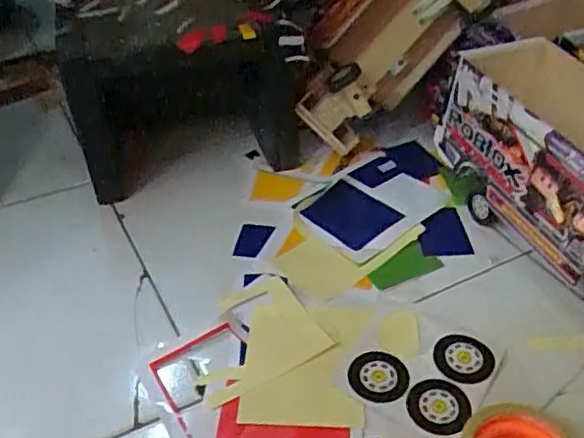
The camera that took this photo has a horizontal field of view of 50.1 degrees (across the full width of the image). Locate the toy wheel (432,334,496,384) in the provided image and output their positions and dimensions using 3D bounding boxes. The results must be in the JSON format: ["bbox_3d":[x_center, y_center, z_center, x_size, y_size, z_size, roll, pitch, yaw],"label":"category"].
[{"bbox_3d":[0.169,0.135,0.614,0.057,0.012,0.052,-1,39,1],"label":"toy wheel"}]

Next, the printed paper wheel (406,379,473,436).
[{"bbox_3d":[0.136,0.172,0.576,0.054,0.010,0.056,-1,39,1],"label":"printed paper wheel"}]

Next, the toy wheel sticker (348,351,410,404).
[{"bbox_3d":[0.083,0.152,0.600,0.055,0.006,0.053,3,39,5],"label":"toy wheel sticker"}]

